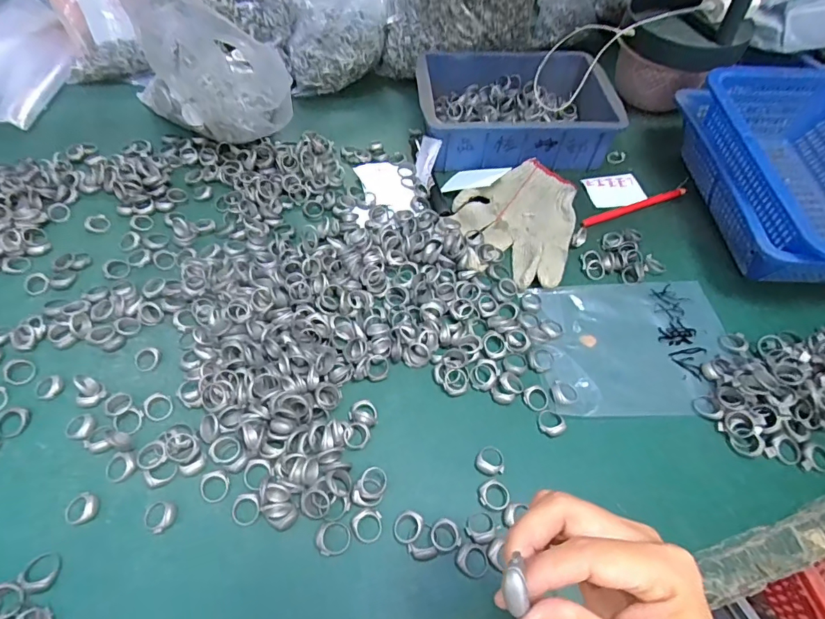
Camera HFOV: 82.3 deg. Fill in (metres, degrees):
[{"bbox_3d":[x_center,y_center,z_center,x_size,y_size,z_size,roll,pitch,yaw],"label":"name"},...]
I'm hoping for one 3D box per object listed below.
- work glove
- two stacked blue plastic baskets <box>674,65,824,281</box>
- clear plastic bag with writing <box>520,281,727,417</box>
[{"bbox_3d":[0.117,-0.109,0.540,0.134,0.021,0.188,18,57,8],"label":"work glove"},{"bbox_3d":[0.440,-0.153,0.539,0.209,0.100,0.299,-3,56,-6],"label":"two stacked blue plastic baskets"},{"bbox_3d":[0.218,0.030,0.458,0.190,0.013,0.146,-2,57,-6],"label":"clear plastic bag with writing"}]

